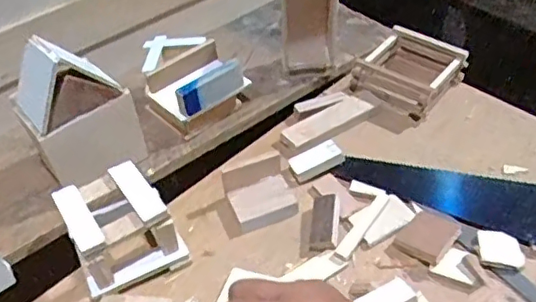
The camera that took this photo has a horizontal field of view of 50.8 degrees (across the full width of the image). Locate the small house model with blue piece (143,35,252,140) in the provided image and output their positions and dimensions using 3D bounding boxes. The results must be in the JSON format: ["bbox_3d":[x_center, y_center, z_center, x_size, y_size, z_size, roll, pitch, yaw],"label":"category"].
[{"bbox_3d":[-0.112,-0.097,0.786,0.121,0.079,0.146,-37,52,-27],"label":"small house model with blue piece"}]

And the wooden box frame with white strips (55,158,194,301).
[{"bbox_3d":[-0.162,0.075,0.610,0.109,0.083,0.105,-26,48,-18],"label":"wooden box frame with white strips"}]

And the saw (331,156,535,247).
[{"bbox_3d":[0.277,0.055,0.638,0.394,0.038,0.108,20,49,19],"label":"saw"}]

